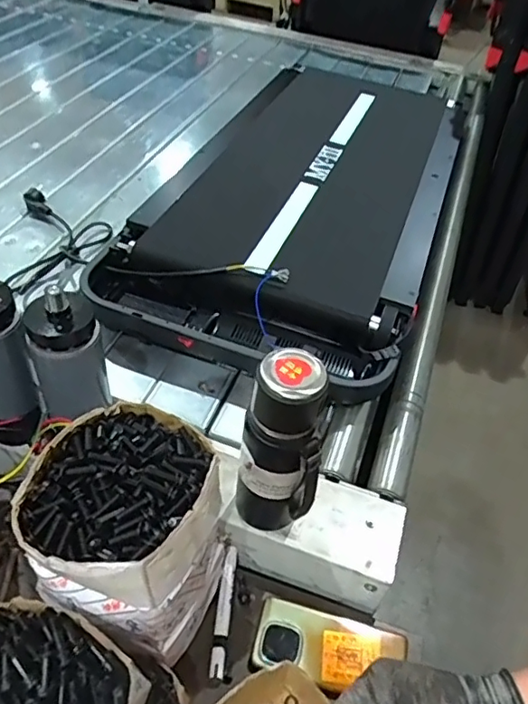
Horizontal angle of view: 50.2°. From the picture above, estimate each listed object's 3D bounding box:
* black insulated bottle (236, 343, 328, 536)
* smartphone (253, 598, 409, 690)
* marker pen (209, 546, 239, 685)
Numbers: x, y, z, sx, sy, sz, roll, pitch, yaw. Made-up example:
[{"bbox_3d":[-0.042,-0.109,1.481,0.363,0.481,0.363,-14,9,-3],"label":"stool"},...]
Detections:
[{"bbox_3d":[0.017,0.094,0.567,0.075,0.208,0.070,8,46,0],"label":"black insulated bottle"},{"bbox_3d":[0.071,0.326,0.621,0.158,0.014,0.074,14,47,6],"label":"smartphone"},{"bbox_3d":[-0.045,0.291,0.638,0.022,0.014,0.141,4,46,-3],"label":"marker pen"}]

